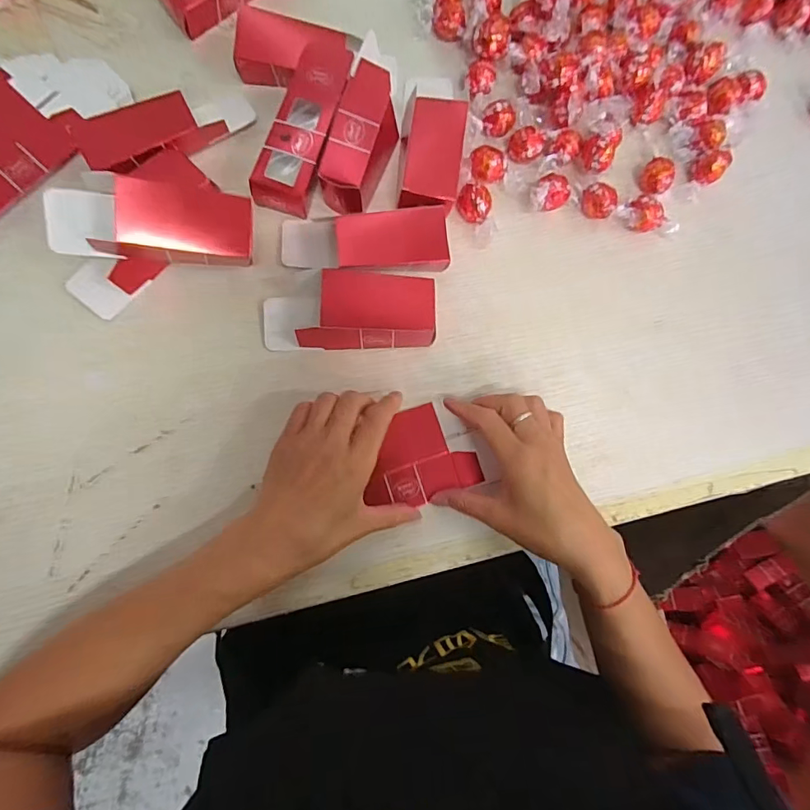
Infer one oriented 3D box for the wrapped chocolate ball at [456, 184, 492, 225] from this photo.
[{"bbox_3d":[0.059,-0.174,0.407,0.029,0.021,0.025,24,80,-1],"label":"wrapped chocolate ball"}]

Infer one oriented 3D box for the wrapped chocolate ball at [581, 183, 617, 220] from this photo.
[{"bbox_3d":[0.172,-0.181,0.422,0.030,0.027,0.023,43,80,2],"label":"wrapped chocolate ball"}]

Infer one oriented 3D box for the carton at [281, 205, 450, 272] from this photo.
[{"bbox_3d":[-0.034,-0.133,0.390,0.134,0.032,0.049,-1,81,-6],"label":"carton"}]

